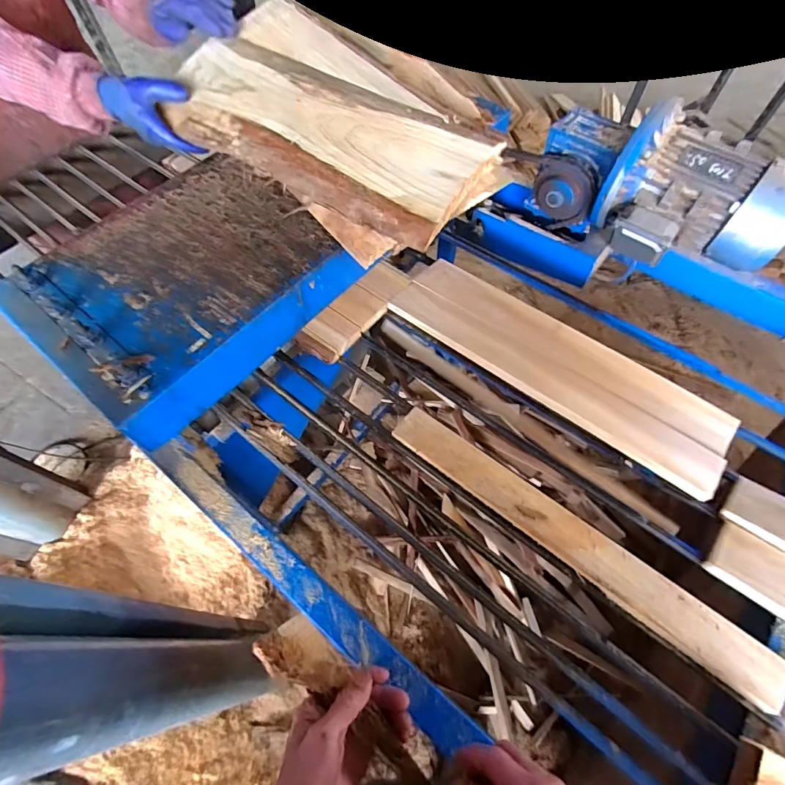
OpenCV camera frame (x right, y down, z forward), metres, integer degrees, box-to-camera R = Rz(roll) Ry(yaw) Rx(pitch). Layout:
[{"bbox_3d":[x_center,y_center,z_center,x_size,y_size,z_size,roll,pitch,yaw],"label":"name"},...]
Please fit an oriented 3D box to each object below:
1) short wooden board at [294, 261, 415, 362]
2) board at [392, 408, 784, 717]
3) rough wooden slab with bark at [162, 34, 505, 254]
[{"bbox_3d":[-0.057,-0.130,0.675,0.067,0.029,0.202,46,70,-7],"label":"short wooden board"},{"bbox_3d":[0.203,0.167,0.501,0.477,0.014,0.057,35,67,20],"label":"board"},{"bbox_3d":[-0.114,-0.378,0.602,0.511,0.022,0.183,35,83,20],"label":"rough wooden slab with bark"}]

